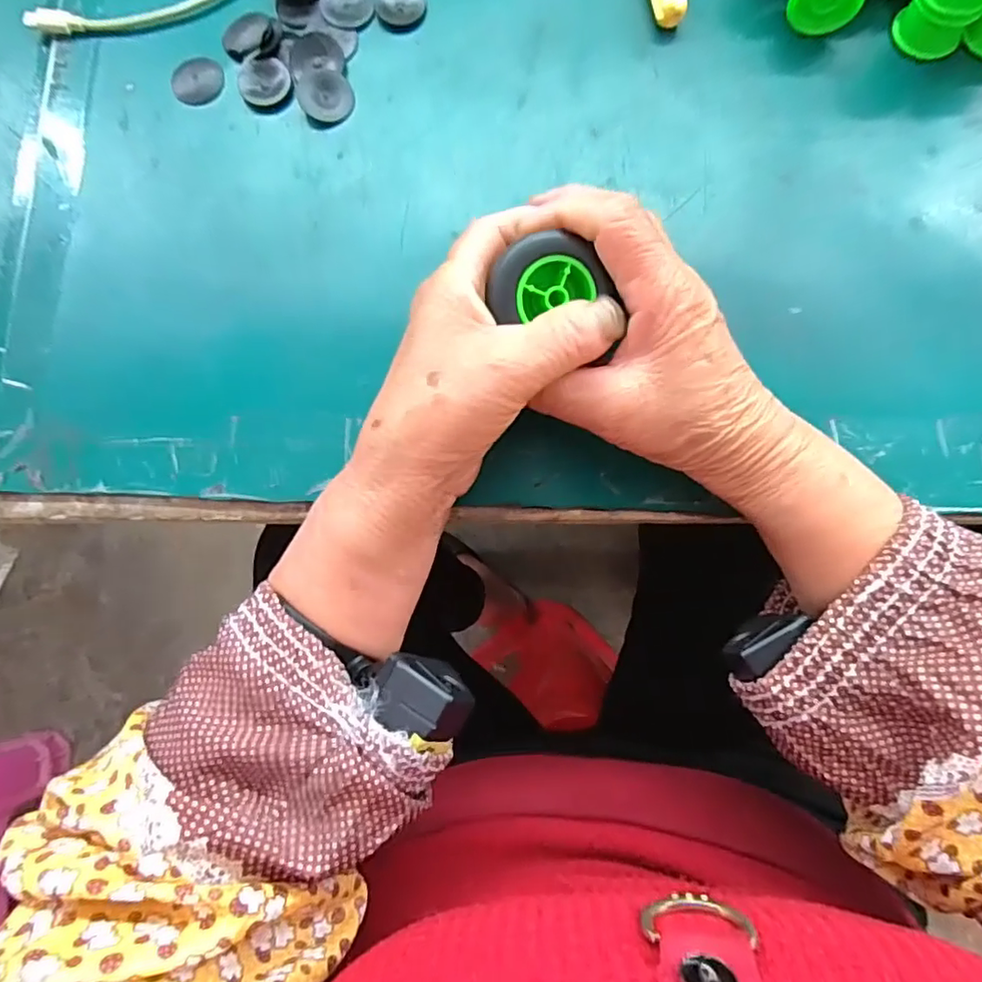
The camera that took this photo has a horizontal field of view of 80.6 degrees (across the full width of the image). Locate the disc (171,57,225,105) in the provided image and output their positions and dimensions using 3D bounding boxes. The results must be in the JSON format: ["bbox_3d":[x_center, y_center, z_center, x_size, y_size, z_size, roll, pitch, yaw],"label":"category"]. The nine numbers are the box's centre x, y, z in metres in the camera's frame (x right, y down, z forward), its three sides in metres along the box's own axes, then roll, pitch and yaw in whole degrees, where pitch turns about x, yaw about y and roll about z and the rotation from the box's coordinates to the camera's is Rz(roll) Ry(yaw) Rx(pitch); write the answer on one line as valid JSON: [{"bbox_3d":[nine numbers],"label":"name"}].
[{"bbox_3d":[-0.158,-0.220,0.310,0.028,0.004,0.028,0,79,1],"label":"disc"}]

